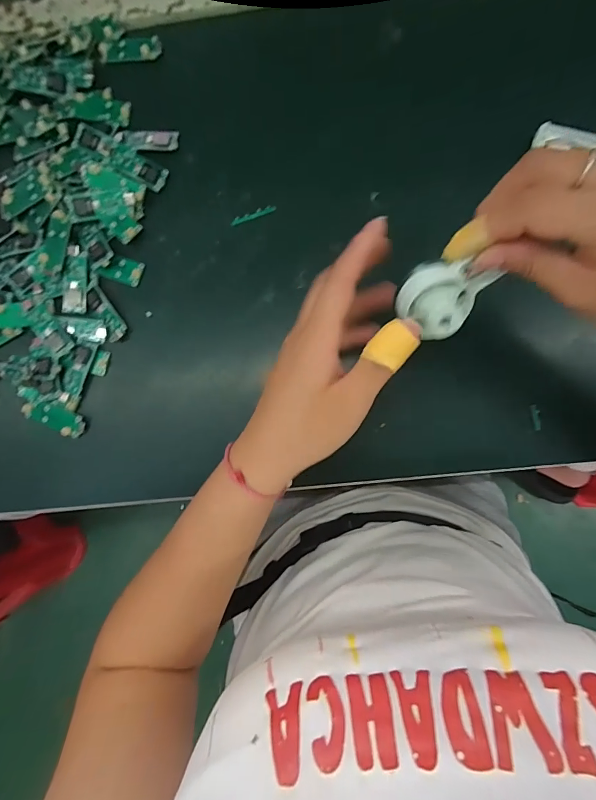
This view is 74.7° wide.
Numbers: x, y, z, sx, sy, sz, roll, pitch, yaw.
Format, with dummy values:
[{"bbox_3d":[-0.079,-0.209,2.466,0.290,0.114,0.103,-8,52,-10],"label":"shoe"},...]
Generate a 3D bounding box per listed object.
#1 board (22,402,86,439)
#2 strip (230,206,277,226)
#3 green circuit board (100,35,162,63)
[{"bbox_3d":[-0.196,0.015,0.313,0.049,0.007,0.019,19,88,3],"label":"board"},{"bbox_3d":[-0.036,-0.150,0.314,0.037,0.004,0.007,-20,88,2],"label":"strip"},{"bbox_3d":[-0.139,-0.291,0.324,0.050,0.006,0.021,-3,87,3],"label":"green circuit board"}]

